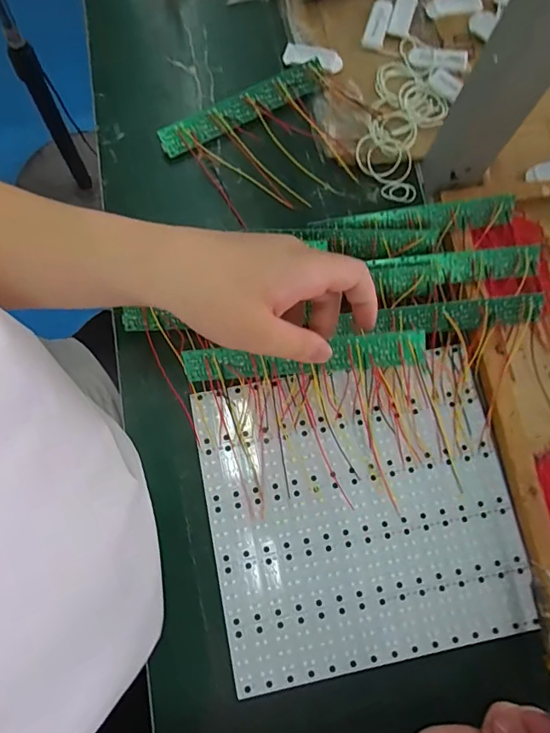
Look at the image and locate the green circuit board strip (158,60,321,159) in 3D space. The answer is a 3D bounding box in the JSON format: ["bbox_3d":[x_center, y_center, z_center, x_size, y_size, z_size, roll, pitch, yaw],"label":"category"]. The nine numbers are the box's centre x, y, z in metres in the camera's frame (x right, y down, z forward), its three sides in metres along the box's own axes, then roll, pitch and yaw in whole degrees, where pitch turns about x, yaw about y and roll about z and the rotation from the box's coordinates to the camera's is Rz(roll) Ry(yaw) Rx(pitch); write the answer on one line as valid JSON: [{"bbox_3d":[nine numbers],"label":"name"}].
[{"bbox_3d":[-0.030,-0.247,0.456,0.170,0.007,0.026,-29,104,-7],"label":"green circuit board strip"}]

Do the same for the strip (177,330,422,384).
[{"bbox_3d":[0.018,-0.006,0.345,0.174,0.004,0.028,-6,111,11],"label":"strip"}]

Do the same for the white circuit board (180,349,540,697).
[{"bbox_3d":[0.067,0.112,0.382,0.233,0.008,0.225,-11,78,-3],"label":"white circuit board"}]

